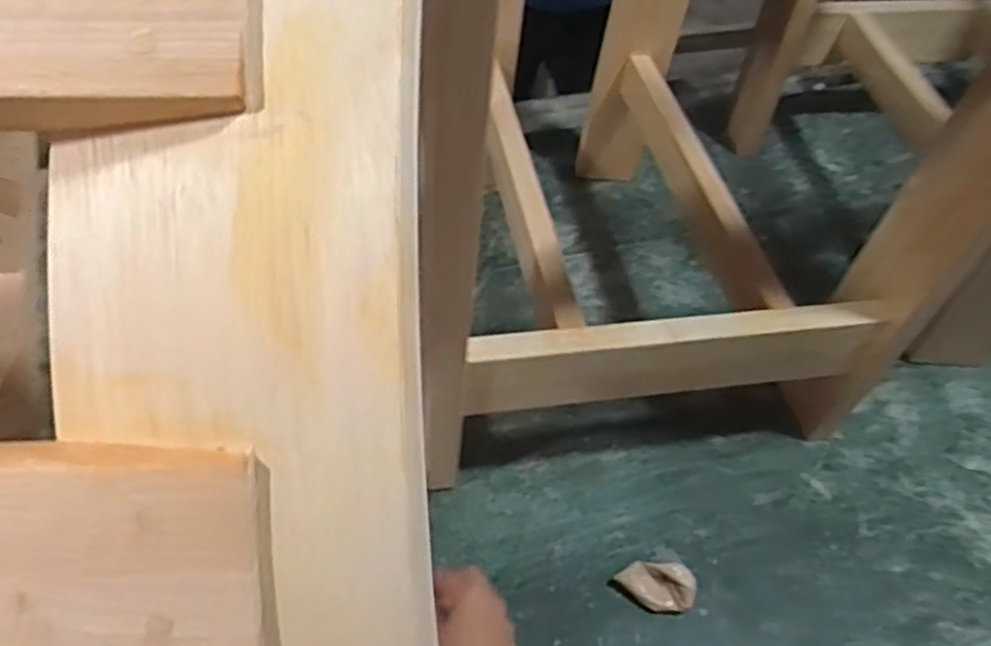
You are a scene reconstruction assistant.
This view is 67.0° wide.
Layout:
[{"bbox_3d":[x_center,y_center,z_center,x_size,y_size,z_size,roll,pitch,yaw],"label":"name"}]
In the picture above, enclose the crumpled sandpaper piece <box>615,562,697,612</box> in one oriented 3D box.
[{"bbox_3d":[0.148,0.240,0.684,0.065,0.026,0.040,3,53,-2],"label":"crumpled sandpaper piece"}]

